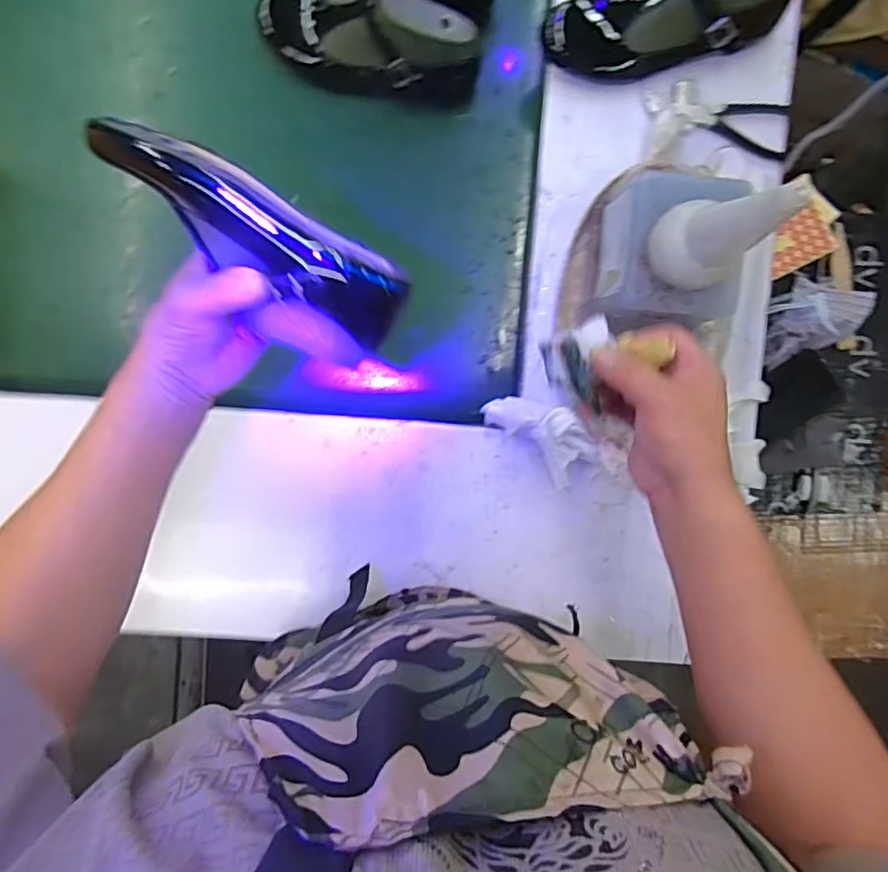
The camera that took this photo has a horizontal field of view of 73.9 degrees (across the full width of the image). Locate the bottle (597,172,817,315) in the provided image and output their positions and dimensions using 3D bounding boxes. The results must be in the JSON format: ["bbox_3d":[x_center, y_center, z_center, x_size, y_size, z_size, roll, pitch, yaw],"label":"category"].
[{"bbox_3d":[0.204,-0.156,0.478,0.100,0.211,0.119,4,94,-2],"label":"bottle"}]

